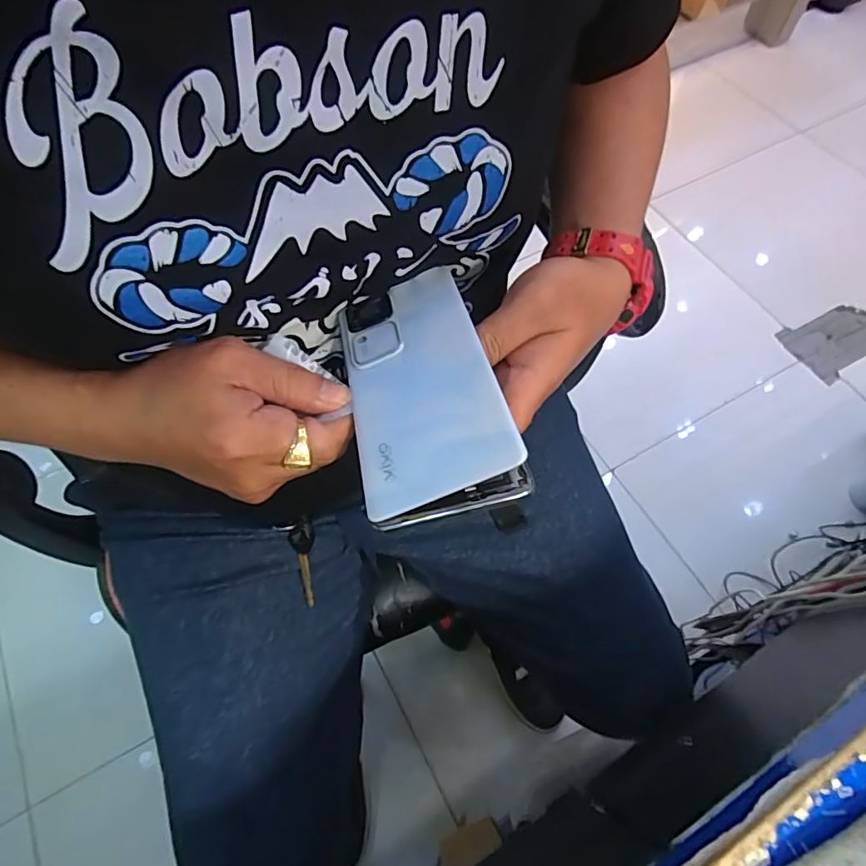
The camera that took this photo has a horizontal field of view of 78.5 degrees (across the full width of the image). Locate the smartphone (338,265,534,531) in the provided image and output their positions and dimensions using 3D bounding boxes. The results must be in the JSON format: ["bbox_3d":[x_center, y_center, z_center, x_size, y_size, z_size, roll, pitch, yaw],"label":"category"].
[{"bbox_3d":[-0.007,-0.026,0.280,0.073,0.020,0.157,-22,48,6],"label":"smartphone"}]

